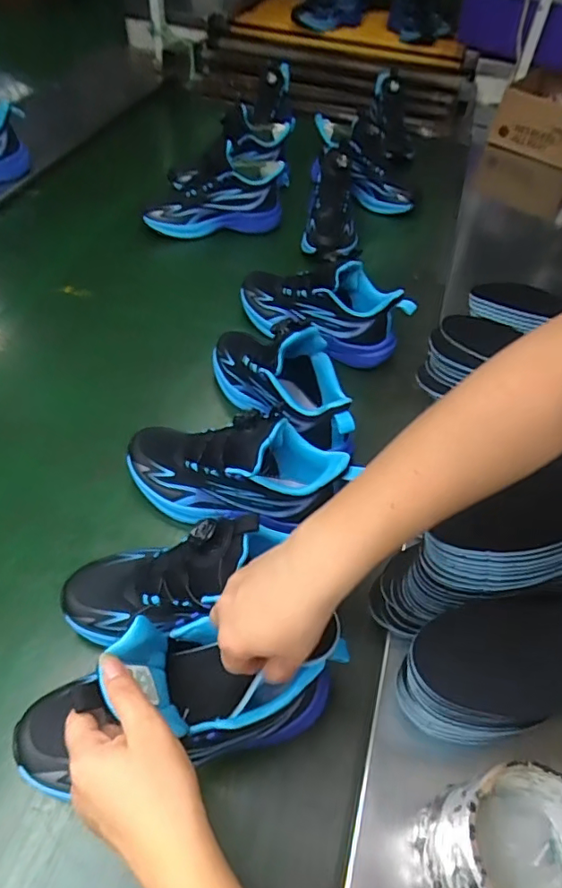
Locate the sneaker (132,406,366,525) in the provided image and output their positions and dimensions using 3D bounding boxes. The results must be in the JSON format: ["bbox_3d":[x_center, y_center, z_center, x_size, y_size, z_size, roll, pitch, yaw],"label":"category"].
[{"bbox_3d":[-0.042,0.021,0.532,0.244,0.102,0.080,1,47,18],"label":"sneaker"}]

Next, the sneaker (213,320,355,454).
[{"bbox_3d":[0.002,-0.080,0.615,0.080,0.134,0.238,-33,41,-26],"label":"sneaker"}]

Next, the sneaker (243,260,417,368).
[{"bbox_3d":[0.053,-0.186,0.731,0.244,0.110,0.088,27,53,20],"label":"sneaker"}]

